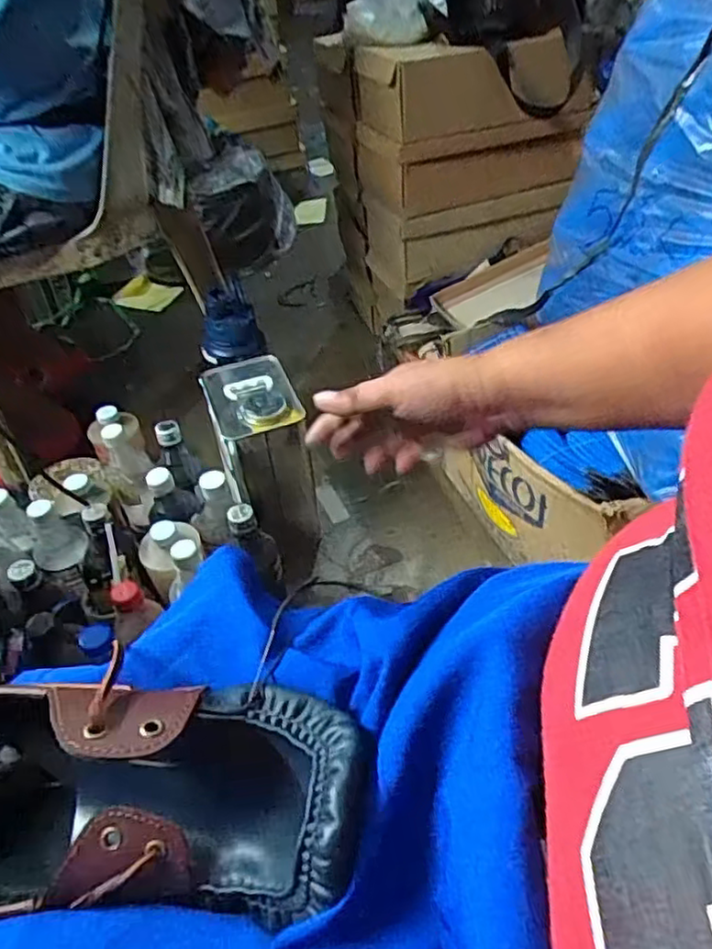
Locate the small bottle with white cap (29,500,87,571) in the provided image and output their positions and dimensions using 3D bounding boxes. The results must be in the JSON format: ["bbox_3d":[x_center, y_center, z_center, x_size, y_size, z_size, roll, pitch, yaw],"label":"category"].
[{"bbox_3d":[-0.375,0.065,0.810,0.063,0.084,0.068,-29,49,-22],"label":"small bottle with white cap"}]

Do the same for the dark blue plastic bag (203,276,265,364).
[{"bbox_3d":[-0.173,-0.204,0.899,0.082,0.082,0.063,-17,45,-12],"label":"dark blue plastic bag"}]

